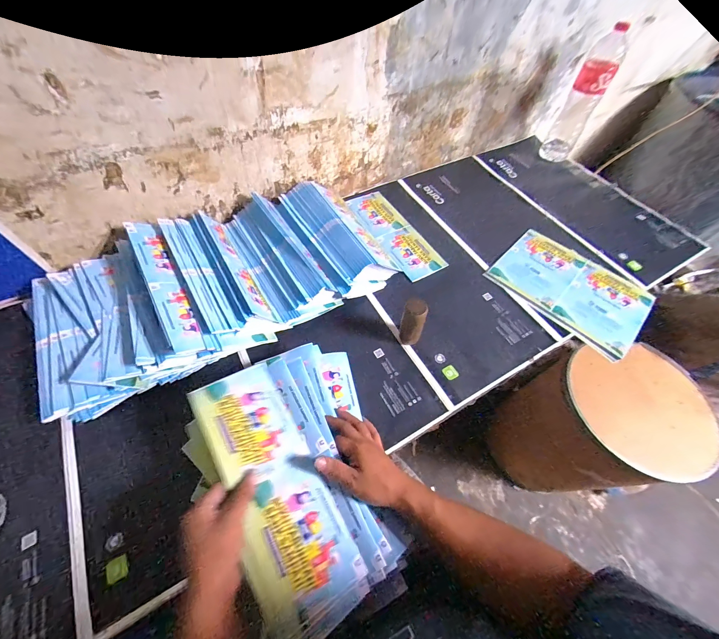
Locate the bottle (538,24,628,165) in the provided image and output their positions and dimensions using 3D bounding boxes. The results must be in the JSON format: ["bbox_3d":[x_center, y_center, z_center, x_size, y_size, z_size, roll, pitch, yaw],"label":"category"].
[{"bbox_3d":[0.653,-0.634,0.896,0.092,0.332,0.075,32,61,16],"label":"bottle"}]

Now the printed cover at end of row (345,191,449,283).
[{"bbox_3d":[0.085,-0.221,0.754,0.114,0.010,0.308,-27,63,-19],"label":"printed cover at end of row"}]

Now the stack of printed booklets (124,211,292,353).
[{"bbox_3d":[-0.296,-0.077,0.579,0.166,0.088,0.326,-29,63,-20],"label":"stack of printed booklets"}]

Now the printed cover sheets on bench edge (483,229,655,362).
[{"bbox_3d":[0.471,-0.080,0.679,0.304,0.017,0.221,40,64,20],"label":"printed cover sheets on bench edge"}]

